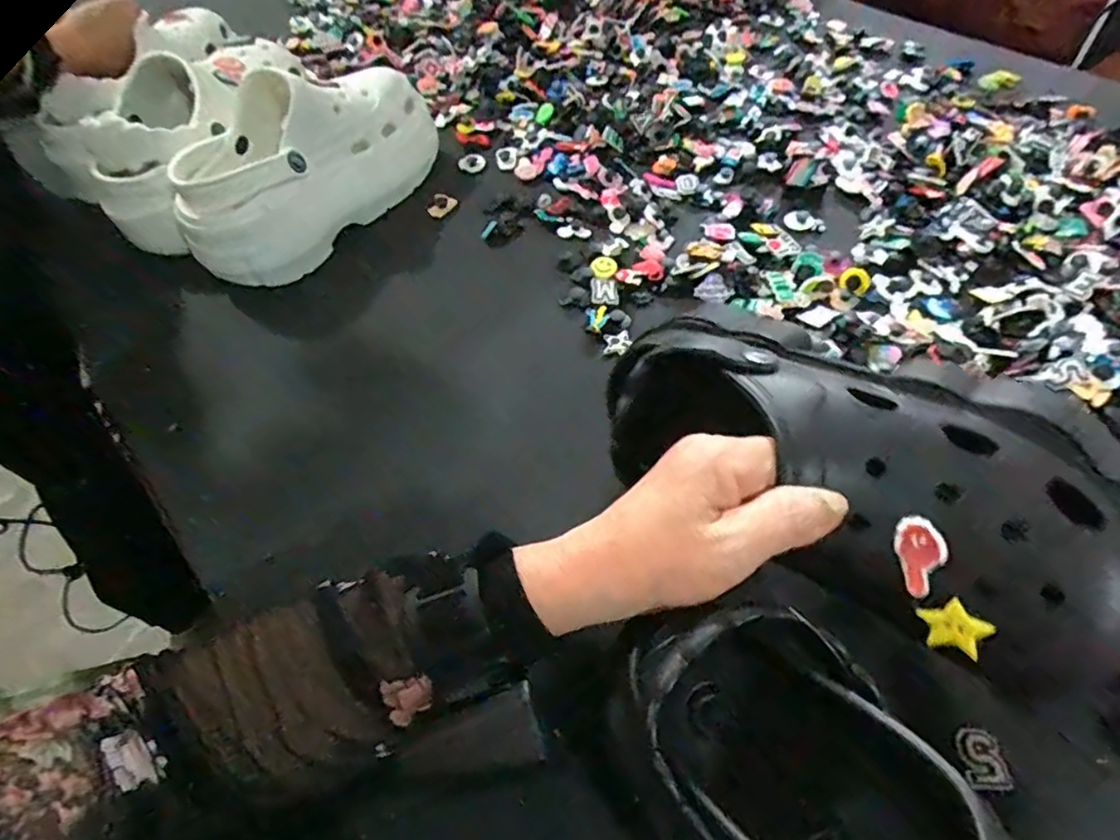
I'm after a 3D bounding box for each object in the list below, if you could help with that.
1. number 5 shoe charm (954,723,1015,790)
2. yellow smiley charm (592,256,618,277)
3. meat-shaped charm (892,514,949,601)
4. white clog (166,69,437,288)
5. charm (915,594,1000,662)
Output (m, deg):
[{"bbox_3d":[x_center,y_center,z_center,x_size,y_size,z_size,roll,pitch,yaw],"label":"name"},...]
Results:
[{"bbox_3d":[0.204,0.163,0.292,0.020,0.007,0.027,-2,55,1],"label":"number 5 shoe charm"},{"bbox_3d":[0.036,-0.124,0.487,0.020,0.004,0.023,2,55,3],"label":"yellow smiley charm"},{"bbox_3d":[0.148,0.056,0.248,0.018,0.004,0.033,-17,93,26],"label":"meat-shaped charm"},{"bbox_3d":[-0.215,-0.223,0.501,0.105,0.101,0.224,24,59,18],"label":"white clog"},{"bbox_3d":[0.160,0.085,0.247,0.024,0.023,0.005,25,33,29],"label":"charm"}]

